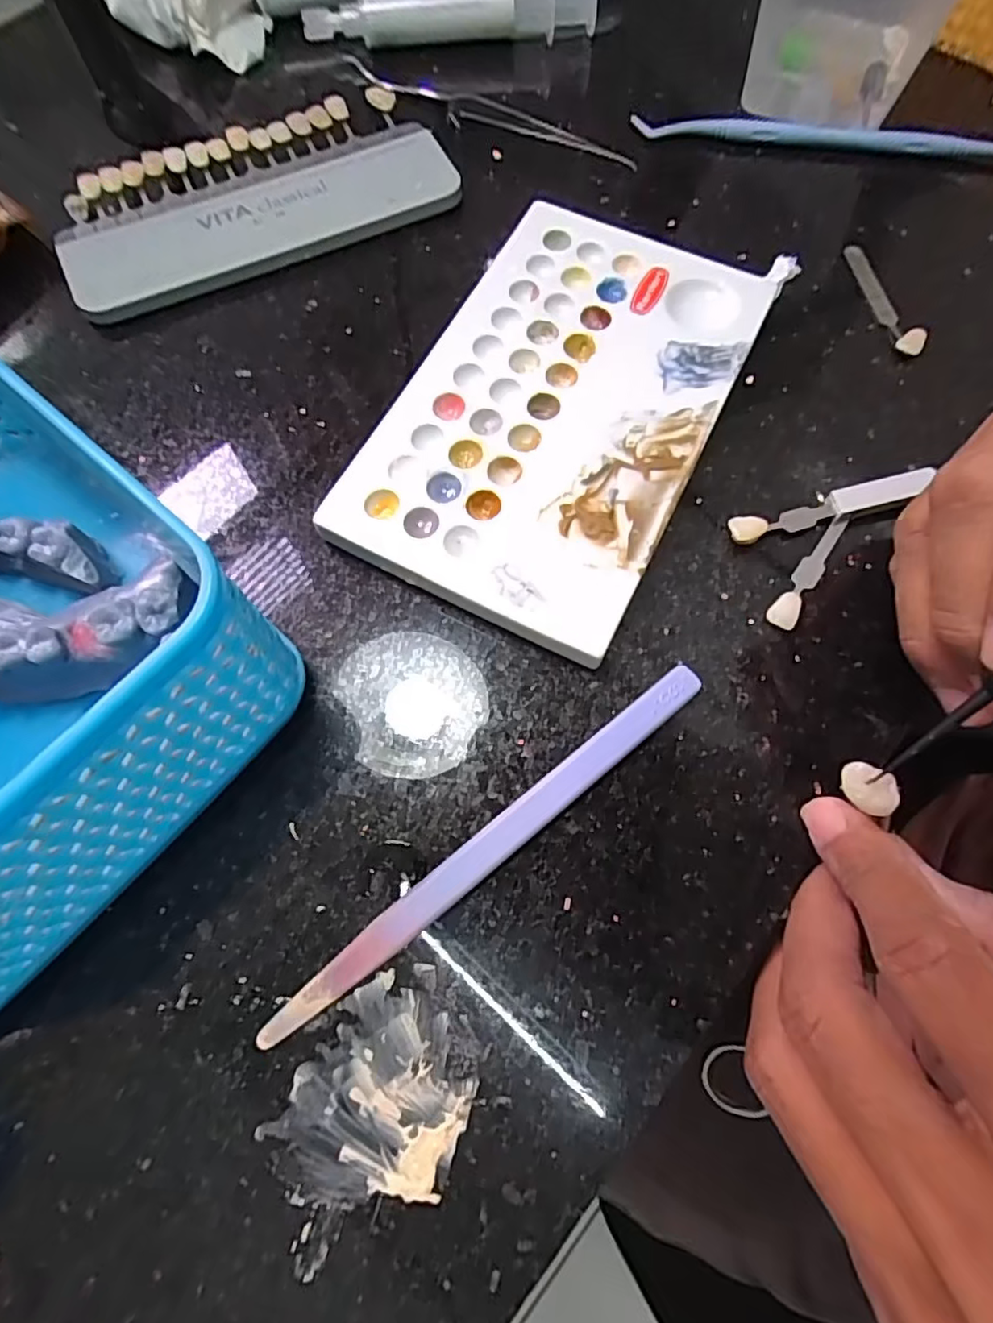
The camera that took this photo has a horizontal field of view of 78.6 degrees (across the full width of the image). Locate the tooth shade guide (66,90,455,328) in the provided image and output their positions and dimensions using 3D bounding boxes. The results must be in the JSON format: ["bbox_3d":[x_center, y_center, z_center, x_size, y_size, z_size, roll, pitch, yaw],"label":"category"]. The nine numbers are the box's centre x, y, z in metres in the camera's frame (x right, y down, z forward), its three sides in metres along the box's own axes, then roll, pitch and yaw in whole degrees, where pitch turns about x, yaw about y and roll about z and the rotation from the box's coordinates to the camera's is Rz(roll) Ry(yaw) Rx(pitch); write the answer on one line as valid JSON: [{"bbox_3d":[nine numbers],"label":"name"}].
[{"bbox_3d":[-0.092,-0.178,0.233,0.144,0.009,0.070,-24,73,-8],"label":"tooth shade guide"}]

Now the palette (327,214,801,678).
[{"bbox_3d":[0.021,-0.083,0.198,0.092,0.013,0.157,25,73,9],"label":"palette"}]

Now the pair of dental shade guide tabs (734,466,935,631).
[{"bbox_3d":[0.105,-0.035,0.184,0.063,0.007,0.035,-16,70,-6],"label":"pair of dental shade guide tabs"}]

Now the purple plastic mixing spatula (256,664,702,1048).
[{"bbox_3d":[0.000,0.046,0.157,0.139,0.005,0.009,-38,75,-12],"label":"purple plastic mixing spatula"}]

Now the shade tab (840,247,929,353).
[{"bbox_3d":[0.139,-0.131,0.218,0.009,0.005,0.054,-10,70,-4],"label":"shade tab"}]

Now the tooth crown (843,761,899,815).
[{"bbox_3d":[0.086,0.029,0.140,0.011,0.006,0.010,0,71,0],"label":"tooth crown"}]

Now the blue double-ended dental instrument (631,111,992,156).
[{"bbox_3d":[0.139,-0.210,0.247,0.163,0.011,0.009,7,70,3],"label":"blue double-ended dental instrument"}]

